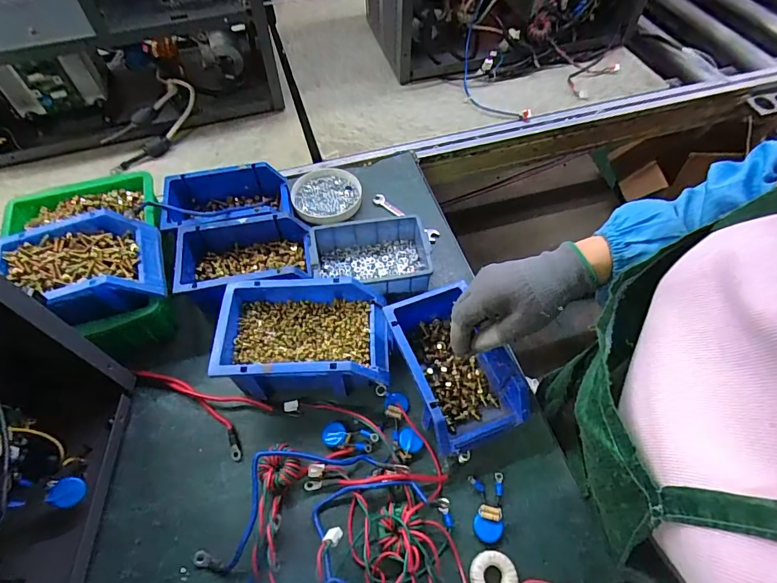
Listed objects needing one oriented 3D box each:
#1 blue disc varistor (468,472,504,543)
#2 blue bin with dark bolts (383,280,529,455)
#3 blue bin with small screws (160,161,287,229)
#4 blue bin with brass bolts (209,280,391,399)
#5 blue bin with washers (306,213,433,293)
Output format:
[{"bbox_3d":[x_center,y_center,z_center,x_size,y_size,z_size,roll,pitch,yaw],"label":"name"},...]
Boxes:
[{"bbox_3d":[0.098,0.211,0.423,0.032,0.012,0.059,0,57,1],"label":"blue disc varistor"},{"bbox_3d":[0.069,0.081,0.467,0.096,0.067,0.157,-19,59,-11],"label":"blue bin with dark bolts"},{"bbox_3d":[-0.221,-0.109,0.605,0.164,0.087,0.104,-8,57,-4],"label":"blue bin with small screws"},{"bbox_3d":[-0.093,0.054,0.489,0.181,0.077,0.113,-2,57,0],"label":"blue bin with brass bolts"},{"bbox_3d":[-0.022,-0.041,0.563,0.147,0.046,0.103,-7,57,-4],"label":"blue bin with washers"}]

